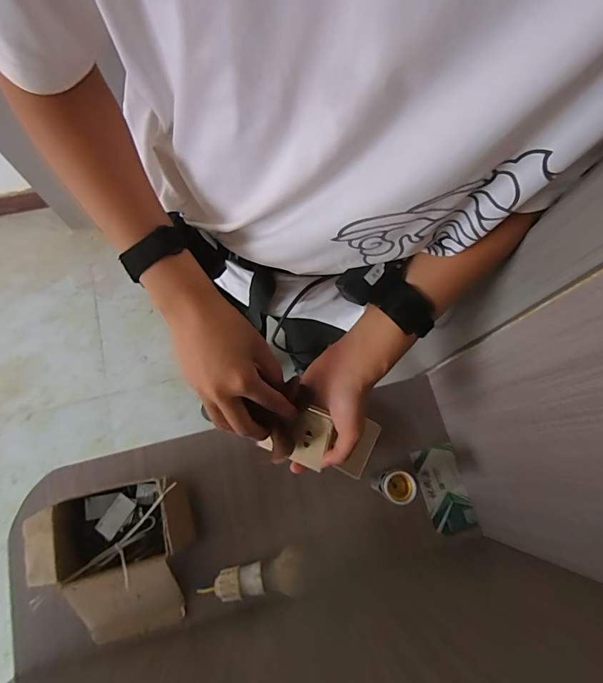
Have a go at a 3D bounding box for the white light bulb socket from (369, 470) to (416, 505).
[{"bbox_3d":[0.120,0.190,0.534,0.040,0.079,0.038,21,75,6],"label":"white light bulb socket"}]

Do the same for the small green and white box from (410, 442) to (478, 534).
[{"bbox_3d":[0.207,0.213,0.590,0.064,0.017,0.116,-15,75,-5],"label":"small green and white box"}]

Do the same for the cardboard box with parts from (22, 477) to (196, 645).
[{"bbox_3d":[-0.230,0.284,0.518,0.190,0.071,0.180,-15,75,-5],"label":"cardboard box with parts"}]

